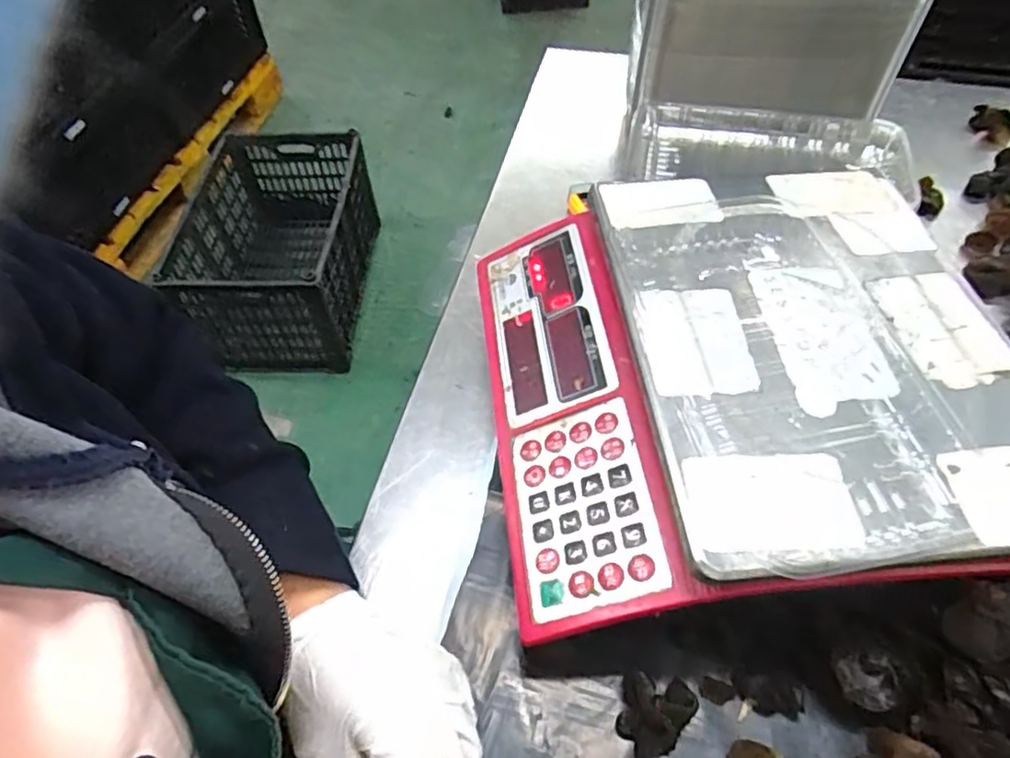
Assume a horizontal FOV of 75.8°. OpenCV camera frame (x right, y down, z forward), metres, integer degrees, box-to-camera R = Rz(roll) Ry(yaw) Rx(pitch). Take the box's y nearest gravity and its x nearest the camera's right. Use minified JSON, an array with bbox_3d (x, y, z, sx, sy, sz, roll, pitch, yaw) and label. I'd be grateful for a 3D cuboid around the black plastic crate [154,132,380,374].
[{"bbox_3d":[-0.569,-0.326,1.653,0.398,0.284,0.577,-3,53,1],"label":"black plastic crate"}]

